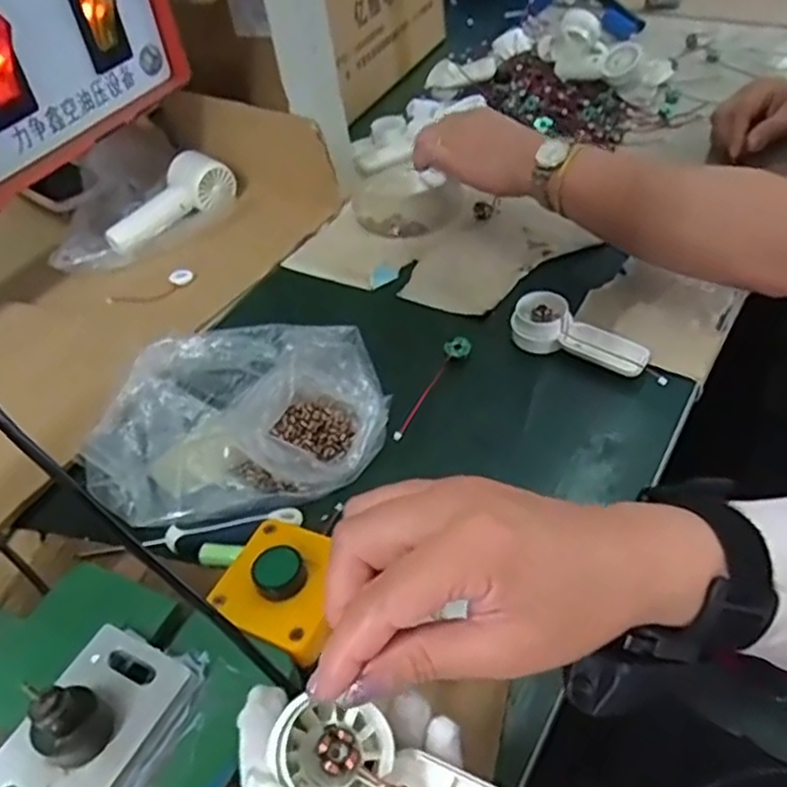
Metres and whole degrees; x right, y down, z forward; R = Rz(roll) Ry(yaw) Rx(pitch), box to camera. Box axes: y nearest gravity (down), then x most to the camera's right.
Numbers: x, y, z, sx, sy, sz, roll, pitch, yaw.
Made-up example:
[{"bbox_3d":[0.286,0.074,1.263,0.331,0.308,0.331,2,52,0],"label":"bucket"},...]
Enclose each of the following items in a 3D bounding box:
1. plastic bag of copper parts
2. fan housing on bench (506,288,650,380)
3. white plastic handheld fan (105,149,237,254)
[{"bbox_3d":[-0.111,0.014,0.519,0.203,0.068,0.146,-11,45,-3],"label":"plastic bag of copper parts"},{"bbox_3d":[0.149,-0.047,0.567,0.108,0.031,0.040,20,51,28],"label":"fan housing on bench"},{"bbox_3d":[-0.239,-0.203,0.772,0.066,0.046,0.148,26,55,33],"label":"white plastic handheld fan"}]

